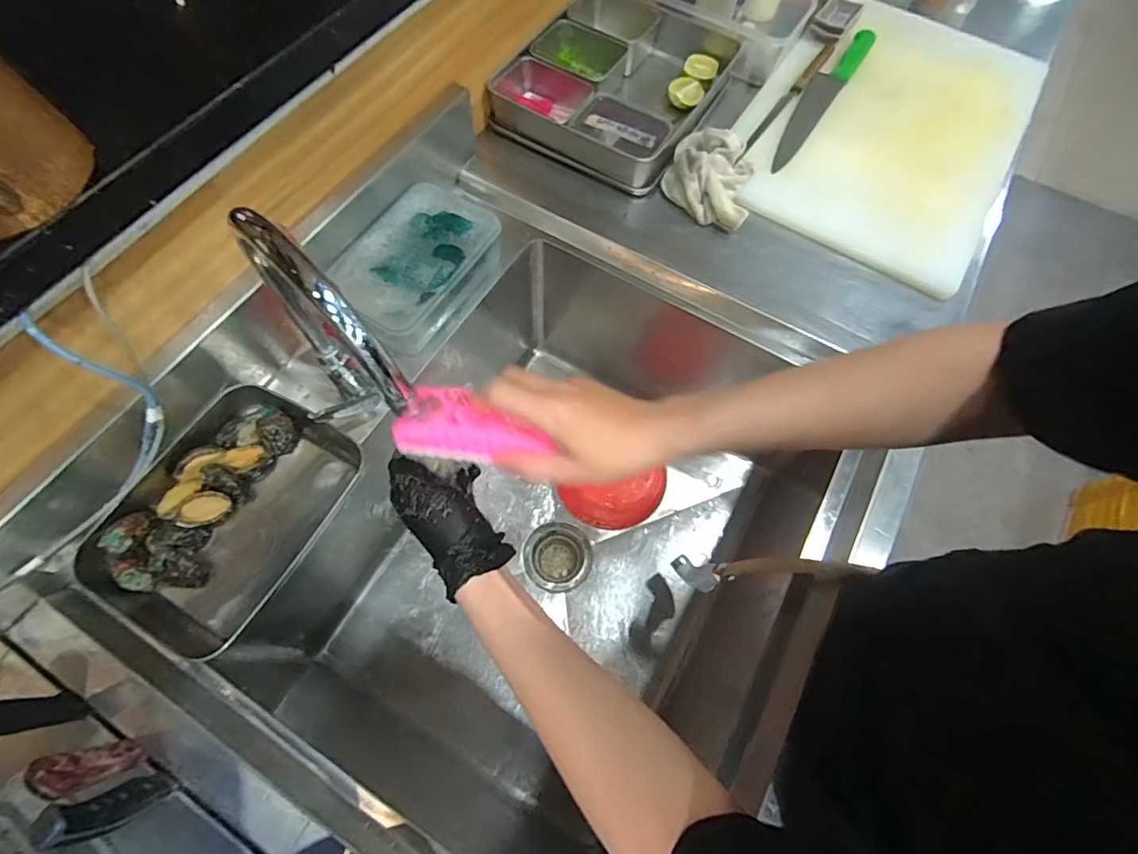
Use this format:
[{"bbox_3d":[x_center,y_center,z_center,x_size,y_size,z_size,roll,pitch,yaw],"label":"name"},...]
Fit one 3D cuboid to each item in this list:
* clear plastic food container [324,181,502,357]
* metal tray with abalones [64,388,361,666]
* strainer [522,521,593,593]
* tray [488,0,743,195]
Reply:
[{"bbox_3d":[-0.198,-0.211,0.688,0.145,0.064,0.216,33,69,12],"label":"clear plastic food container"},{"bbox_3d":[-0.373,0.093,0.585,0.200,0.061,0.259,29,68,11],"label":"metal tray with abalones"},{"bbox_3d":[-0.020,0.228,0.901,0.109,0.080,0.108,1,66,-2],"label":"strainer"},{"bbox_3d":[0.072,-0.559,0.851,0.304,0.070,0.341,28,68,10],"label":"tray"}]

